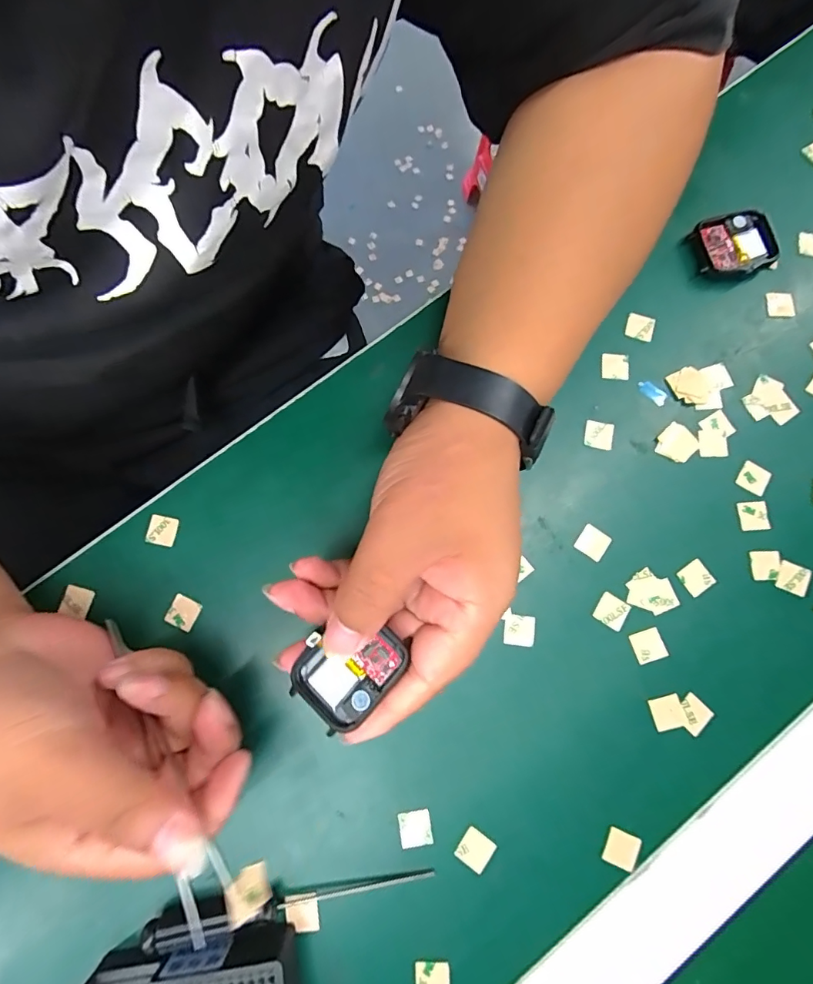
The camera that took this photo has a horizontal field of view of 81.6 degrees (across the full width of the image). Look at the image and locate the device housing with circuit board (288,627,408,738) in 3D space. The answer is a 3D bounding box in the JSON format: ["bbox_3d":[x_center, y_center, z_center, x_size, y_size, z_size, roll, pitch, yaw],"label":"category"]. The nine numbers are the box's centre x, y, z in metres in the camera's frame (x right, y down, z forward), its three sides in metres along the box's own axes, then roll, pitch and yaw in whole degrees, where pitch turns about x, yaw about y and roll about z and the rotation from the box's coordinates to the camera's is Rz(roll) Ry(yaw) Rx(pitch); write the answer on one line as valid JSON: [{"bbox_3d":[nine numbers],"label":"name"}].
[{"bbox_3d":[-0.025,0.073,0.195,0.036,0.009,0.041,40,82,7],"label":"device housing with circuit board"}]

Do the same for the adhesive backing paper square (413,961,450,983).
[{"bbox_3d":[0.012,0.228,0.219,0.017,0.004,0.015,-2,74,2],"label":"adhesive backing paper square"}]

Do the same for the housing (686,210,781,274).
[{"bbox_3d":[0.195,-0.148,0.284,0.041,0.015,0.039,0,79,0],"label":"housing"}]

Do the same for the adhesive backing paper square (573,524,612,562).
[{"bbox_3d":[0.102,0.028,0.257,0.016,0.004,0.015,35,88,6],"label":"adhesive backing paper square"}]

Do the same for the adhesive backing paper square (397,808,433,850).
[{"bbox_3d":[0.004,0.166,0.232,0.016,0.004,0.016,-9,80,-2],"label":"adhesive backing paper square"}]

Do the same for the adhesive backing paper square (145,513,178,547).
[{"bbox_3d":[-0.135,0.021,0.260,0.016,0.004,0.016,12,80,-1],"label":"adhesive backing paper square"}]

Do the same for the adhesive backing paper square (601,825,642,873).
[{"bbox_3d":[0.105,0.174,0.229,0.015,0.004,0.016,21,83,11],"label":"adhesive backing paper square"}]

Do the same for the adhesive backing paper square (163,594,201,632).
[{"bbox_3d":[-0.119,0.064,0.251,0.016,0.004,0.016,22,80,4],"label":"adhesive backing paper square"}]

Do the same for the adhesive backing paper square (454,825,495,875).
[{"bbox_3d":[0.034,0.174,0.230,0.016,0.004,0.016,35,80,7],"label":"adhesive backing paper square"}]

